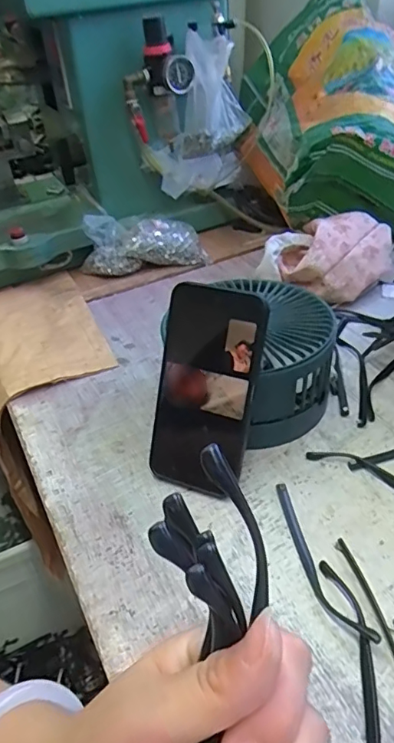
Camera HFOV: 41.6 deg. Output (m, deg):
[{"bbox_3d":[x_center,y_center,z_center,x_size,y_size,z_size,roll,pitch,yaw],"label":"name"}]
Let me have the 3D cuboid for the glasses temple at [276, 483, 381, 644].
[{"bbox_3d":[0.084,0.133,0.376,0.018,0.015,0.138,-14,39,-11],"label":"glasses temple"}]

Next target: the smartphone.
[{"bbox_3d":[0.007,0.017,0.417,0.076,0.165,0.011,15,15,18],"label":"smartphone"}]

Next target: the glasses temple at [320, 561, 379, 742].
[{"bbox_3d":[0.100,0.181,0.320,0.021,0.008,0.138,-3,38,3],"label":"glasses temple"}]

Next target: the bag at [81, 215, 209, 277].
[{"bbox_3d":[-0.077,-0.185,0.736,0.176,0.078,0.060,-8,38,-3],"label":"bag"}]

